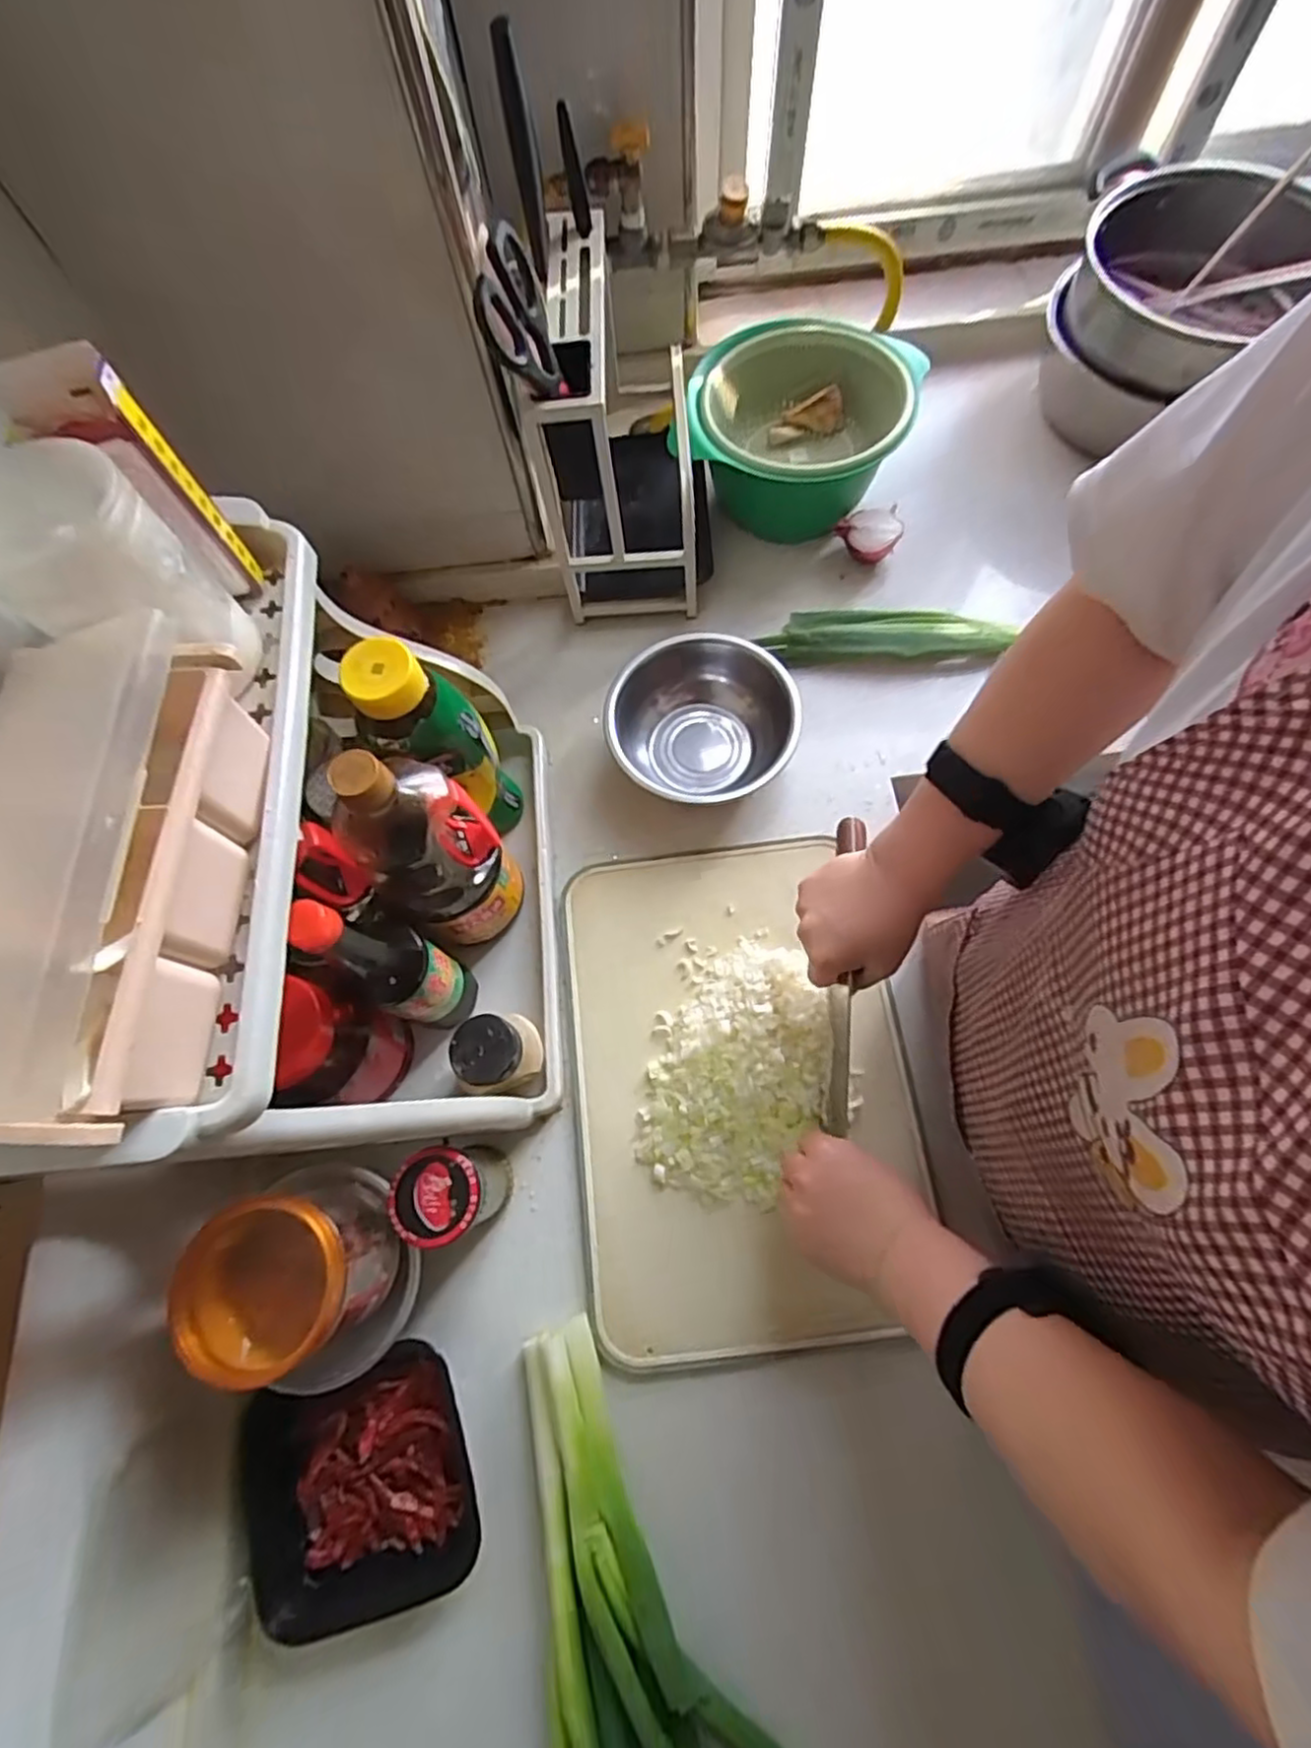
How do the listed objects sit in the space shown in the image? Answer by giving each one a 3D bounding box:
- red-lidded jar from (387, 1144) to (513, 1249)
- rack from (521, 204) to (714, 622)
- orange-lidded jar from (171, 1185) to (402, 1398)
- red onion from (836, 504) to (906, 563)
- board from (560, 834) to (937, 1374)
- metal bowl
[{"bbox_3d":[-0.153,0.242,0.531,0.064,0.105,0.061,-1,70,2],"label":"red-lidded jar"},{"bbox_3d":[-0.030,-0.441,0.698,0.157,0.261,0.253,-2,70,2],"label":"rack"},{"bbox_3d":[-0.235,0.259,0.450,0.092,0.101,0.095,-1,70,2],"label":"orange-lidded jar"},{"bbox_3d":[0.235,-0.371,0.766,0.067,0.039,0.050,-10,70,-1],"label":"red onion"},{"bbox_3d":[0.068,0.168,0.587,0.274,0.026,0.407,-7,70,0],"label":"board"},{"bbox_3d":[0.043,-0.145,0.679,0.167,0.071,0.175,-14,70,-3],"label":"metal bowl"}]

